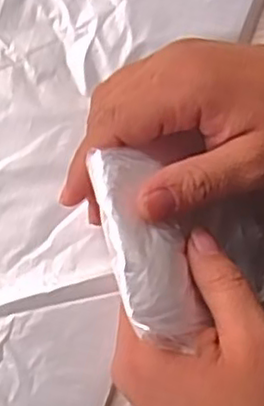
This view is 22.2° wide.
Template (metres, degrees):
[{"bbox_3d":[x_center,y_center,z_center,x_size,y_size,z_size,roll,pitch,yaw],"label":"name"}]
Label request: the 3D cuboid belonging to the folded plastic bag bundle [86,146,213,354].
[{"bbox_3d":[0.006,0.017,0.264,0.030,0.024,0.078,-17,70,-3],"label":"folded plastic bag bundle"}]

